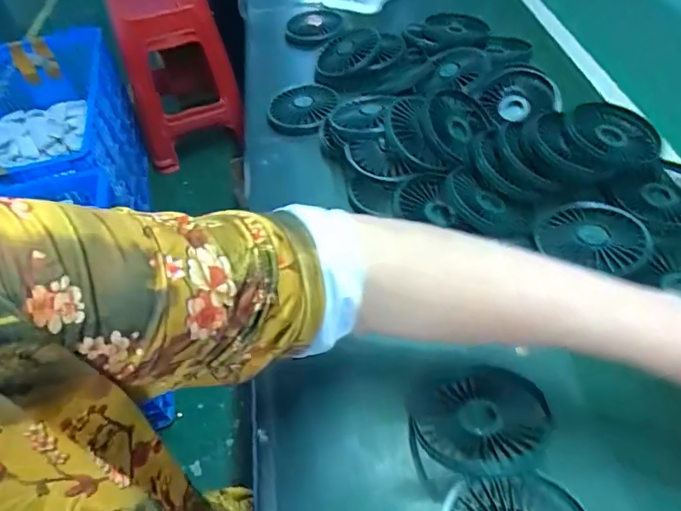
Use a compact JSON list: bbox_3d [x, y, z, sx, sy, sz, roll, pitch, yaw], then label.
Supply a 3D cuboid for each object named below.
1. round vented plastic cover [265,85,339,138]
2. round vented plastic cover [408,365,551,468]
[{"bbox_3d":[-0.045,-0.177,0.582,0.081,0.019,0.096,-3,51,2],"label":"round vented plastic cover"},{"bbox_3d":[0.091,0.107,0.328,0.083,0.015,0.068,-22,39,-1],"label":"round vented plastic cover"}]

